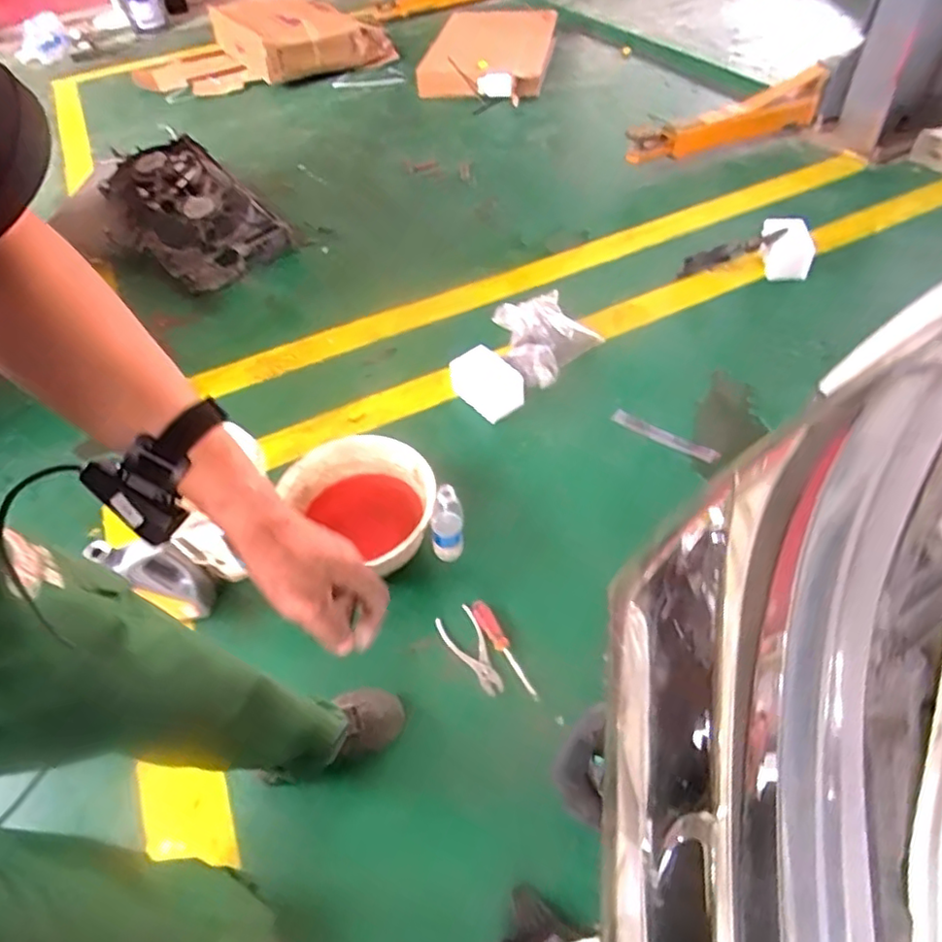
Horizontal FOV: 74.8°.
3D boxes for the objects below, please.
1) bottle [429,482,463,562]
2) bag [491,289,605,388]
[{"bbox_3d":[-0.050,0.113,1.264,0.069,0.212,0.055,-7,51,0],"label":"bottle"},{"bbox_3d":[0.220,-0.364,1.685,0.284,0.096,0.311,-11,51,-3],"label":"bag"}]

